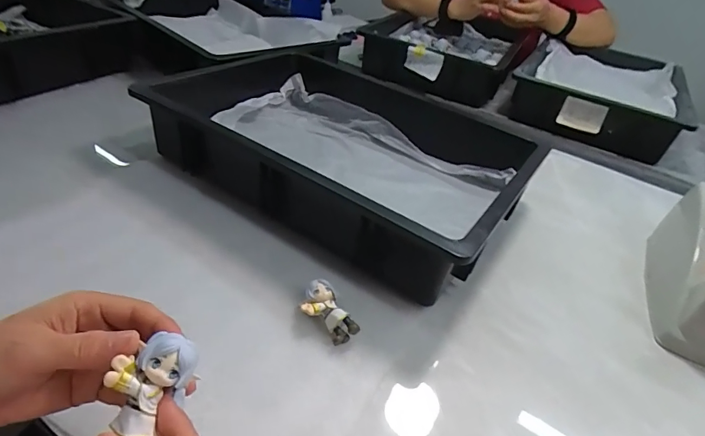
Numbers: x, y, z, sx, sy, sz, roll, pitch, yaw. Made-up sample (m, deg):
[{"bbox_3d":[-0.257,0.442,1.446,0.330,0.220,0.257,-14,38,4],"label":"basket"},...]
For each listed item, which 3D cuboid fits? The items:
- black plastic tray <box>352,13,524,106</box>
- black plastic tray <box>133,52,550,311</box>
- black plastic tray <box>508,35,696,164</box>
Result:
[{"bbox_3d":[0.220,-0.399,1.039,0.312,0.096,0.368,21,38,15],"label":"black plastic tray"},{"bbox_3d":[-0.009,-0.098,0.579,0.454,0.100,0.322,27,40,22],"label":"black plastic tray"},{"bbox_3d":[0.545,-0.280,0.958,0.312,0.125,0.453,24,39,18],"label":"black plastic tray"}]

